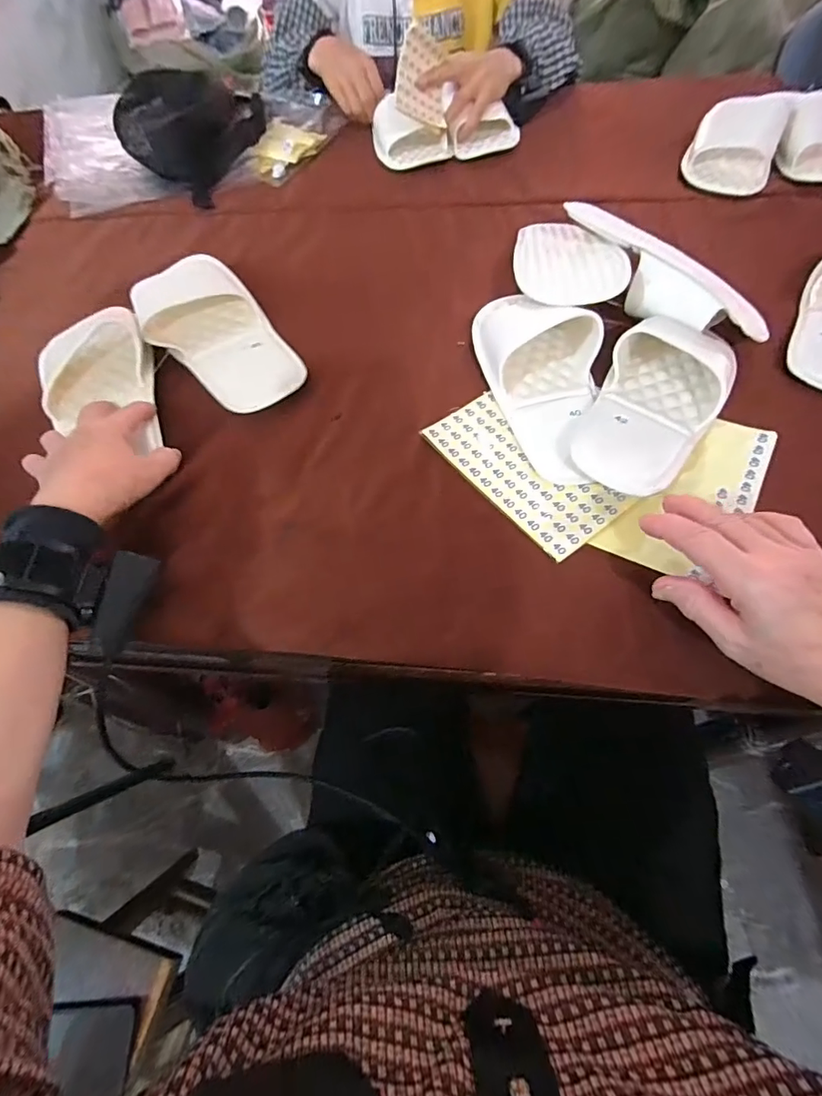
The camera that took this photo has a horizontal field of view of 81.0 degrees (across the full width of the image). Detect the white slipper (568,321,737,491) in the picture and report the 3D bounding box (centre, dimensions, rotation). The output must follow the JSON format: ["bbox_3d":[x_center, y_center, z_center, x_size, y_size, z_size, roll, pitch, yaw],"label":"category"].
[{"bbox_3d":[0.202,-0.121,0.401,0.092,0.054,0.195,31,66,20],"label":"white slipper"}]

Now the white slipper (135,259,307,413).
[{"bbox_3d":[-0.200,-0.217,0.489,0.111,0.036,0.219,-31,62,-14],"label":"white slipper"}]

